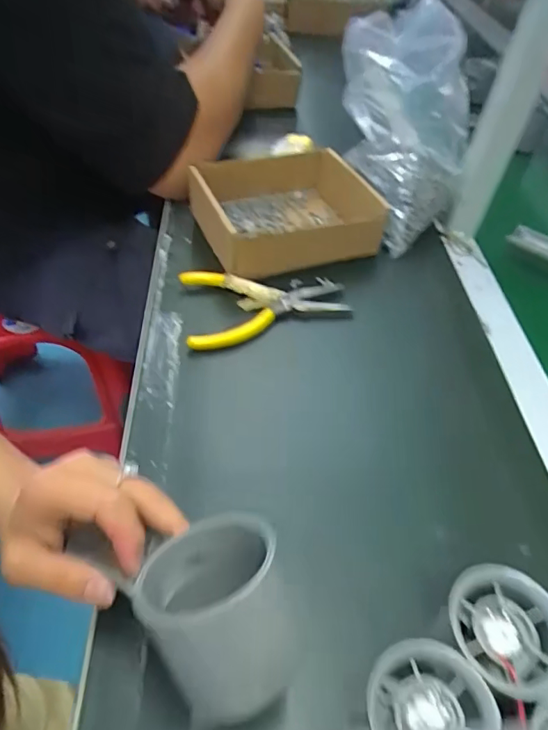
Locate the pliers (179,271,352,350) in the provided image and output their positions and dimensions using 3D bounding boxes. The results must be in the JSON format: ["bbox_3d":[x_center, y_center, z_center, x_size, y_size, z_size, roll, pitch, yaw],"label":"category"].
[{"bbox_3d":[-0.007,-0.055,0.458,0.143,0.013,0.083,-6,48,-12],"label":"pliers"}]

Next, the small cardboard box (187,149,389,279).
[{"bbox_3d":[0.012,-0.163,0.522,0.178,0.053,0.147,-13,50,-17],"label":"small cardboard box"}]

